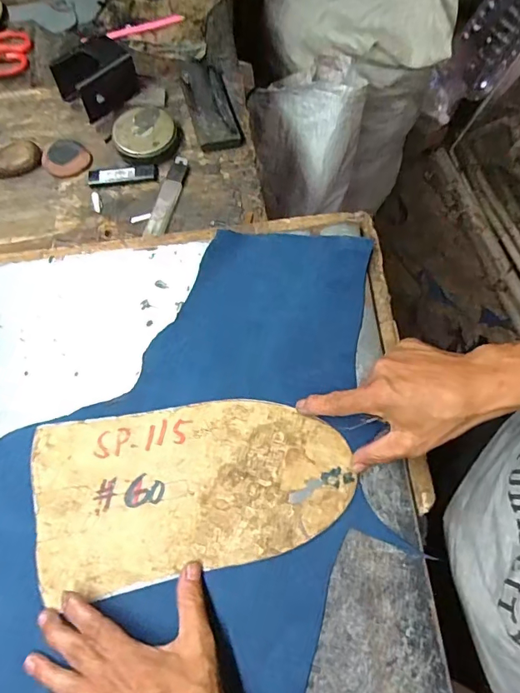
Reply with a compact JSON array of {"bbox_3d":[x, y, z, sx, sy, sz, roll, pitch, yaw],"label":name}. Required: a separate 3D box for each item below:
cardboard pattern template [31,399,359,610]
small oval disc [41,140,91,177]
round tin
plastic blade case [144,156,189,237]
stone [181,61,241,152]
[{"bbox_3d":[-0.060,0.123,0.426,0.274,0.006,0.144,-9,70,-3],"label":"cardboard pattern template"},{"bbox_3d":[-0.236,-0.229,0.575,0.055,0.016,0.046,-22,70,-9],"label":"small oval disc"},{"bbox_3d":[-0.138,-0.258,0.579,0.078,0.025,0.078,0,68,-1],"label":"round tin"},{"bbox_3d":[-0.109,-0.175,0.557,0.023,0.010,0.119,14,68,5],"label":"plastic blade case"},{"bbox_3d":[-0.066,-0.311,0.605,0.053,0.026,0.138,-15,71,-10],"label":"stone"}]

